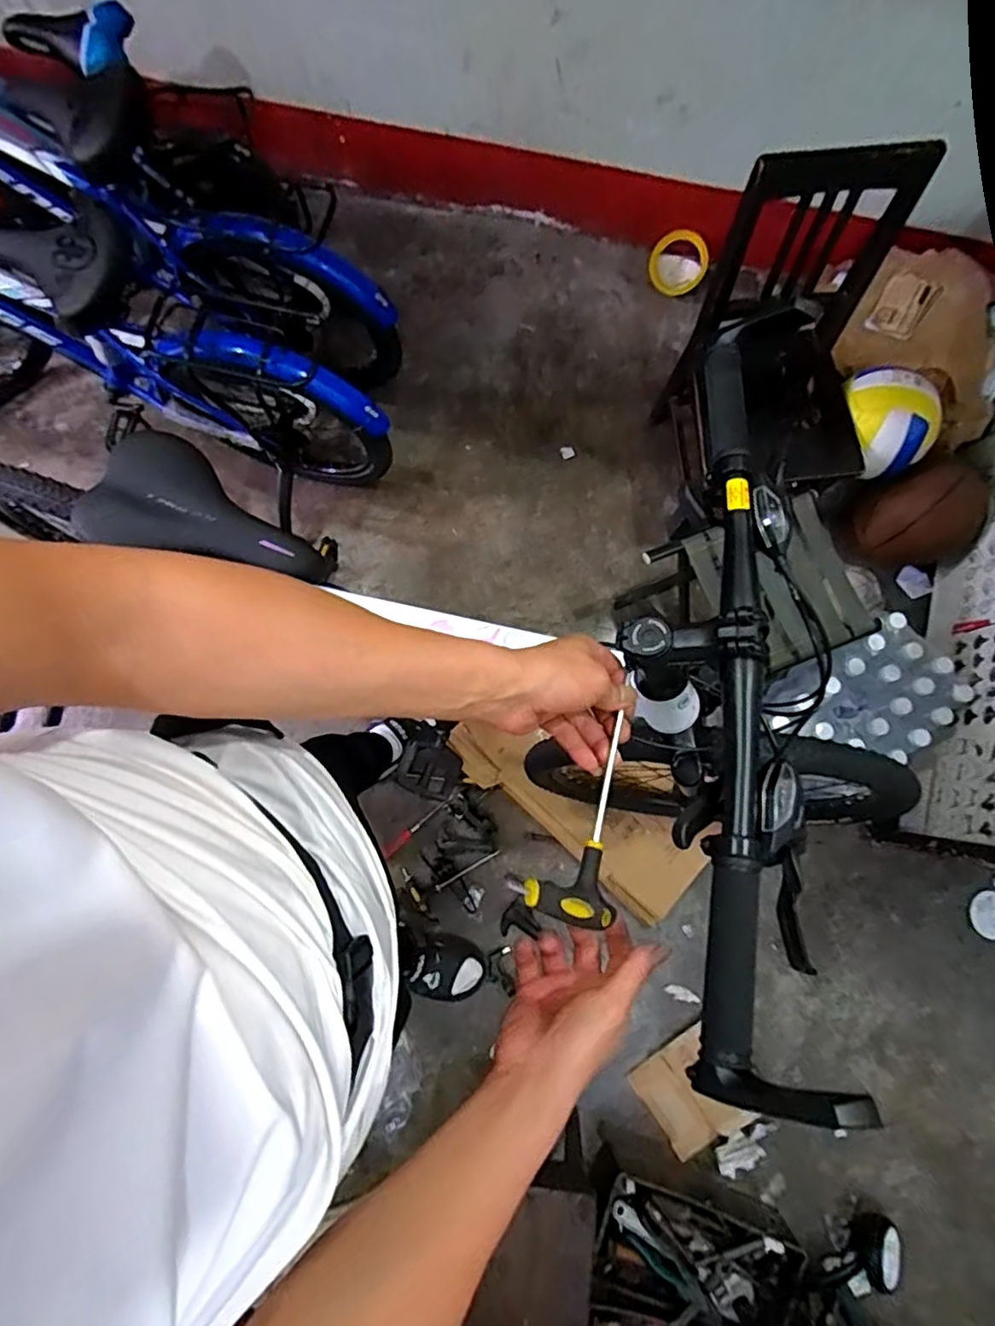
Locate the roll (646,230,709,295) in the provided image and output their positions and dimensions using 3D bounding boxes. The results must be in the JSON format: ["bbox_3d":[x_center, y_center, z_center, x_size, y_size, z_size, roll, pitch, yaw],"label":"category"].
[{"bbox_3d":[0.442,-0.979,1.503,0.140,0.132,0.028,3,34,25],"label":"roll"}]

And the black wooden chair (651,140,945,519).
[{"bbox_3d":[0.530,-0.523,1.162,0.318,0.628,0.349,-14,81,-2],"label":"black wooden chair"}]

